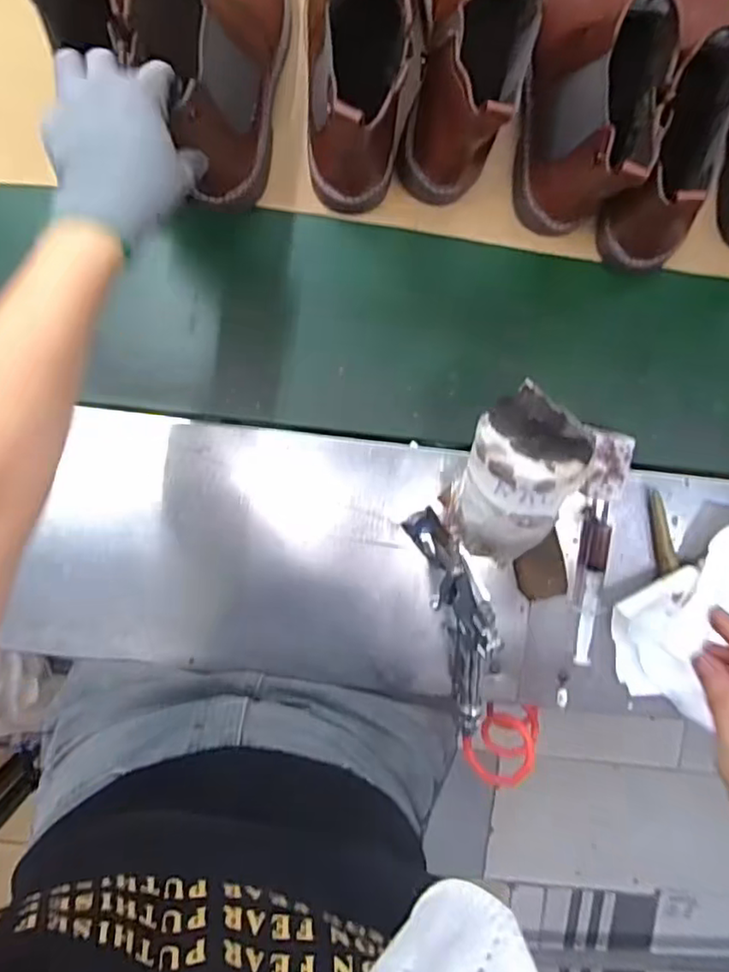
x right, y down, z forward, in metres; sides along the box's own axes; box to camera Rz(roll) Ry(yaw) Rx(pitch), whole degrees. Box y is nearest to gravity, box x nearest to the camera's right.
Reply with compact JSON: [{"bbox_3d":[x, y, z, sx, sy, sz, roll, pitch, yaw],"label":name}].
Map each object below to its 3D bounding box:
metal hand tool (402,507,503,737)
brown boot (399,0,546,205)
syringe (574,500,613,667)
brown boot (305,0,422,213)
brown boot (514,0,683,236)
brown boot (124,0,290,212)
[{"bbox_3d":[0.083,0.125,0.529,0.047,0.097,0.205,-17,96,0],"label":"metal hand tool"},{"bbox_3d":[0.083,-0.366,0.478,0.083,0.165,0.252,7,96,-2],"label":"brown boot"},{"bbox_3d":[0.204,0.090,0.564,0.021,0.022,0.148,4,96,-2],"label":"syringe"},{"bbox_3d":[0.001,-0.360,0.477,0.082,0.163,0.247,5,96,-2],"label":"brown boot"},{"bbox_3d":[0.179,-0.340,0.481,0.077,0.167,0.246,11,95,-3],"label":"brown boot"},{"bbox_3d":[-0.111,-0.357,0.472,0.082,0.144,0.245,8,97,-2],"label":"brown boot"}]

